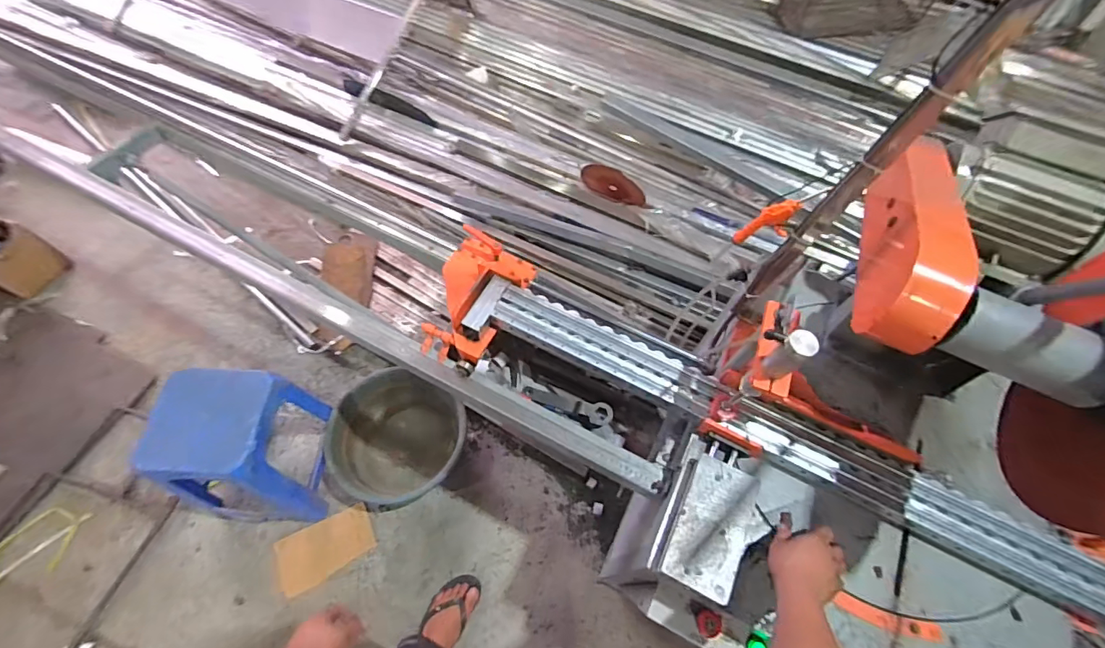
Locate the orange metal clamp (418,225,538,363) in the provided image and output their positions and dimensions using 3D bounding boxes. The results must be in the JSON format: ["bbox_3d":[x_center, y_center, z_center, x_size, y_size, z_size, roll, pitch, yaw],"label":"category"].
[{"bbox_3d":[-0.165,-0.057,0.956,0.166,0.095,0.256,24,62,15],"label":"orange metal clamp"}]

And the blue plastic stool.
[{"bbox_3d":[-0.828,0.332,1.249,0.358,0.427,0.281,-2,58,-1],"label":"blue plastic stool"}]

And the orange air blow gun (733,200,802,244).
[{"bbox_3d":[0.346,-0.157,0.766,0.027,0.133,0.055,-40,92,-21],"label":"orange air blow gun"}]

